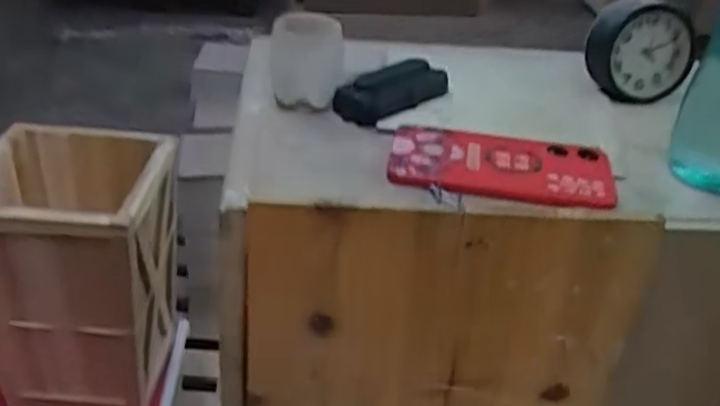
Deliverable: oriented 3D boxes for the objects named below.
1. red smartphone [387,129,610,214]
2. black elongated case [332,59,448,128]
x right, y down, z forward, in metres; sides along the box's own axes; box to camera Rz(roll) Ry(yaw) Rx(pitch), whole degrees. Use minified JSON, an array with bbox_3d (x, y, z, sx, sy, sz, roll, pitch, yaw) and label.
[{"bbox_3d":[0.106,-0.028,0.550,0.163,0.017,0.075,8,32,2],"label":"red smartphone"},{"bbox_3d":[0.029,-0.098,0.637,0.047,0.031,0.111,32,39,34],"label":"black elongated case"}]

